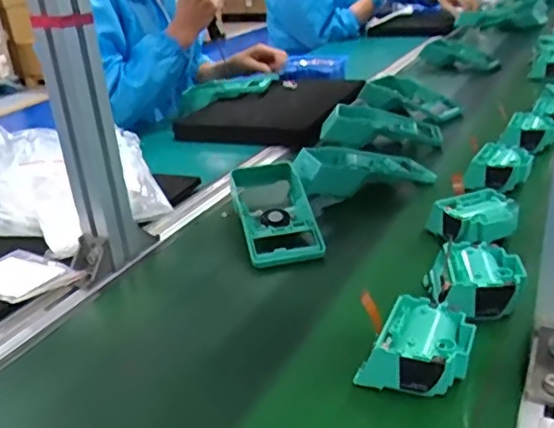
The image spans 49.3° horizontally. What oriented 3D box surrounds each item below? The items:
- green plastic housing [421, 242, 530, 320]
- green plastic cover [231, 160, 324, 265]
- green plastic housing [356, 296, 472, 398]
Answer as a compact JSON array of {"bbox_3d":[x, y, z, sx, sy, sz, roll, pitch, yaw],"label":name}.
[{"bbox_3d":[0.176,0.058,0.536,0.077,0.035,0.078,-5,25,2],"label":"green plastic housing"},{"bbox_3d":[-0.004,-0.005,0.699,0.081,0.047,0.168,-10,25,-8],"label":"green plastic cover"},{"bbox_3d":[0.108,0.101,0.458,0.072,0.039,0.072,7,28,26],"label":"green plastic housing"}]

